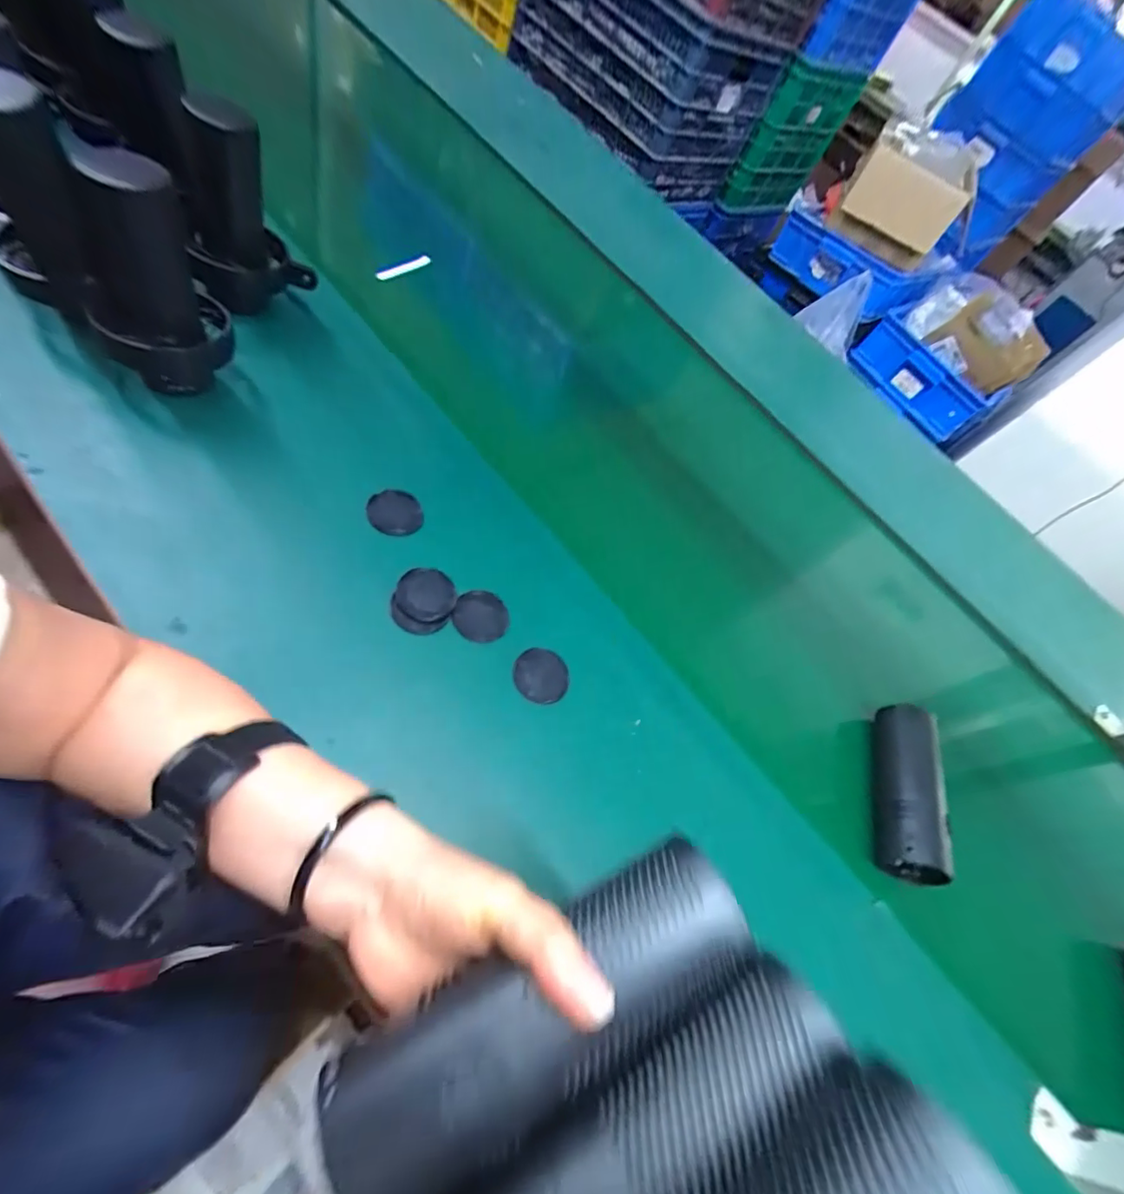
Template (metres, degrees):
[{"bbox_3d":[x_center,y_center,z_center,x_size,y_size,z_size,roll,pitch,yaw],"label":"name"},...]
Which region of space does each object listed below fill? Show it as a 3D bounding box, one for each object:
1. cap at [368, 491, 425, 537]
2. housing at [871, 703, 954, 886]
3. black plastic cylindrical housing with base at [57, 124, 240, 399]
[{"bbox_3d":[-0.156,-0.079,0.490,0.048,0.006,0.046,6,68,-14],"label":"cap"},{"bbox_3d":[0.332,0.180,0.510,0.056,0.046,0.163,13,57,11],"label":"housing"},{"bbox_3d":[-0.327,-0.256,0.420,0.093,0.170,0.077,-25,67,-33],"label":"black plastic cylindrical housing with base"}]

